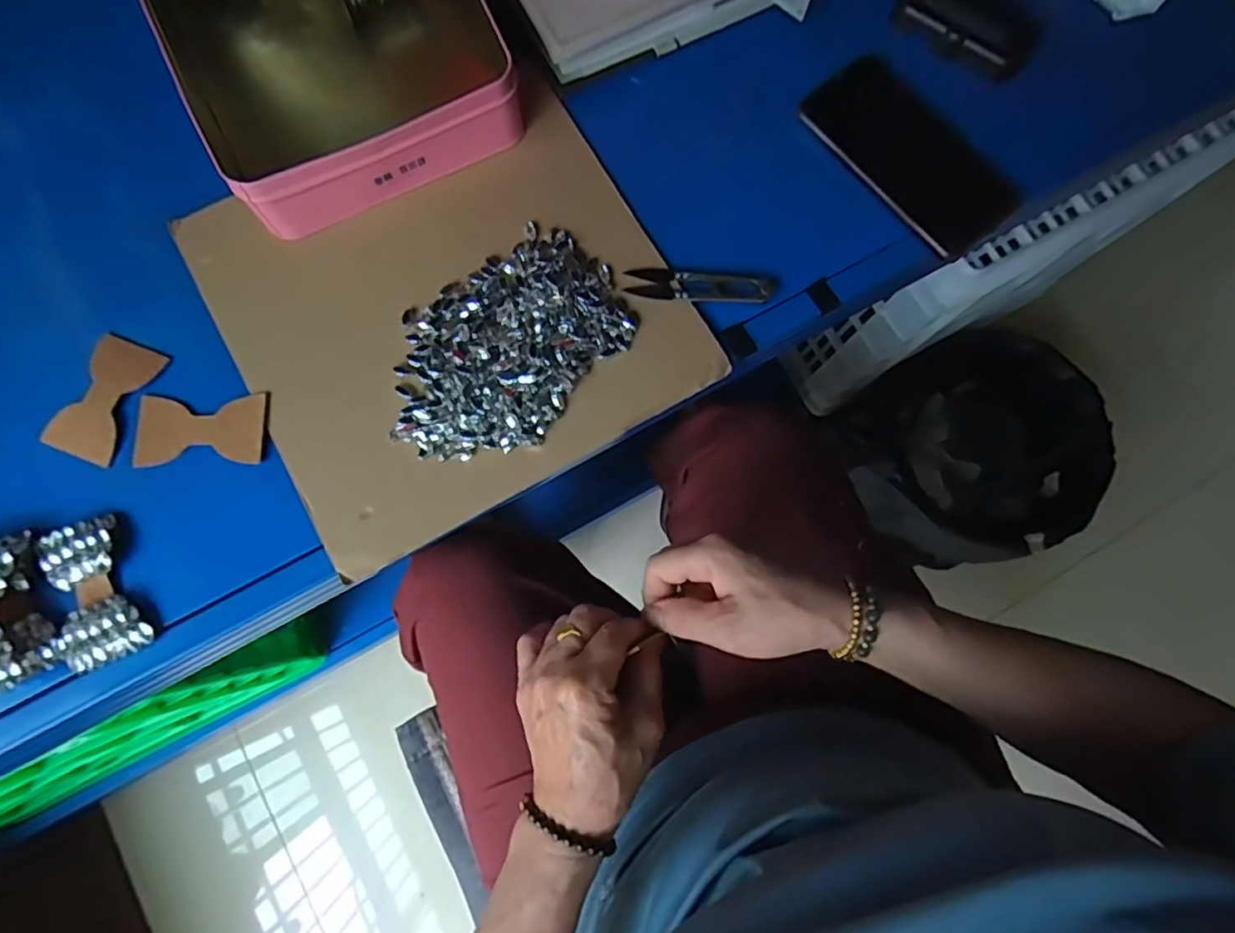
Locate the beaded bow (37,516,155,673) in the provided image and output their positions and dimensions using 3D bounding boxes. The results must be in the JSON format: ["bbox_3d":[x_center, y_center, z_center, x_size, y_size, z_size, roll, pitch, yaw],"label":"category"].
[{"bbox_3d":[-0.319,0.076,0.370,0.045,0.012,0.086,-23,79,-5],"label":"beaded bow"}]

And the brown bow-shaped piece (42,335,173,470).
[{"bbox_3d":[-0.335,-0.045,0.398,0.044,0.005,0.080,18,78,4],"label":"brown bow-shaped piece"}]

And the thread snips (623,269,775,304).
[{"bbox_3d":[0.058,-0.126,0.424,0.101,0.004,0.022,4,78,0],"label":"thread snips"}]

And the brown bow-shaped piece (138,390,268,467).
[{"bbox_3d":[-0.272,-0.024,0.398,0.080,0.004,0.046,-2,78,-1],"label":"brown bow-shaped piece"}]

